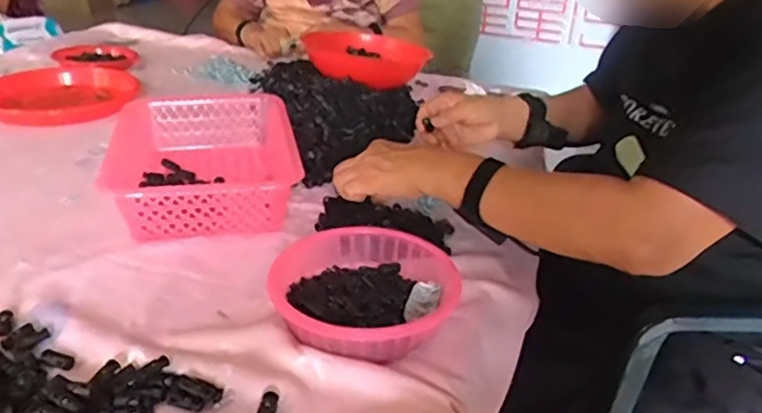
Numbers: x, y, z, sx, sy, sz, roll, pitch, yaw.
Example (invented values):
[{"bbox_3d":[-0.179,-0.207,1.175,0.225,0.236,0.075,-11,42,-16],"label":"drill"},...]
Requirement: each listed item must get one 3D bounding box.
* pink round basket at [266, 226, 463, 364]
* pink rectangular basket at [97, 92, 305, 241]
[{"bbox_3d":[-0.021,0.083,0.600,0.171,0.056,0.164,2,27,-1],"label":"pink round basket"},{"bbox_3d":[-0.224,-0.053,0.818,0.217,0.088,0.282,-4,28,-14],"label":"pink rectangular basket"}]

